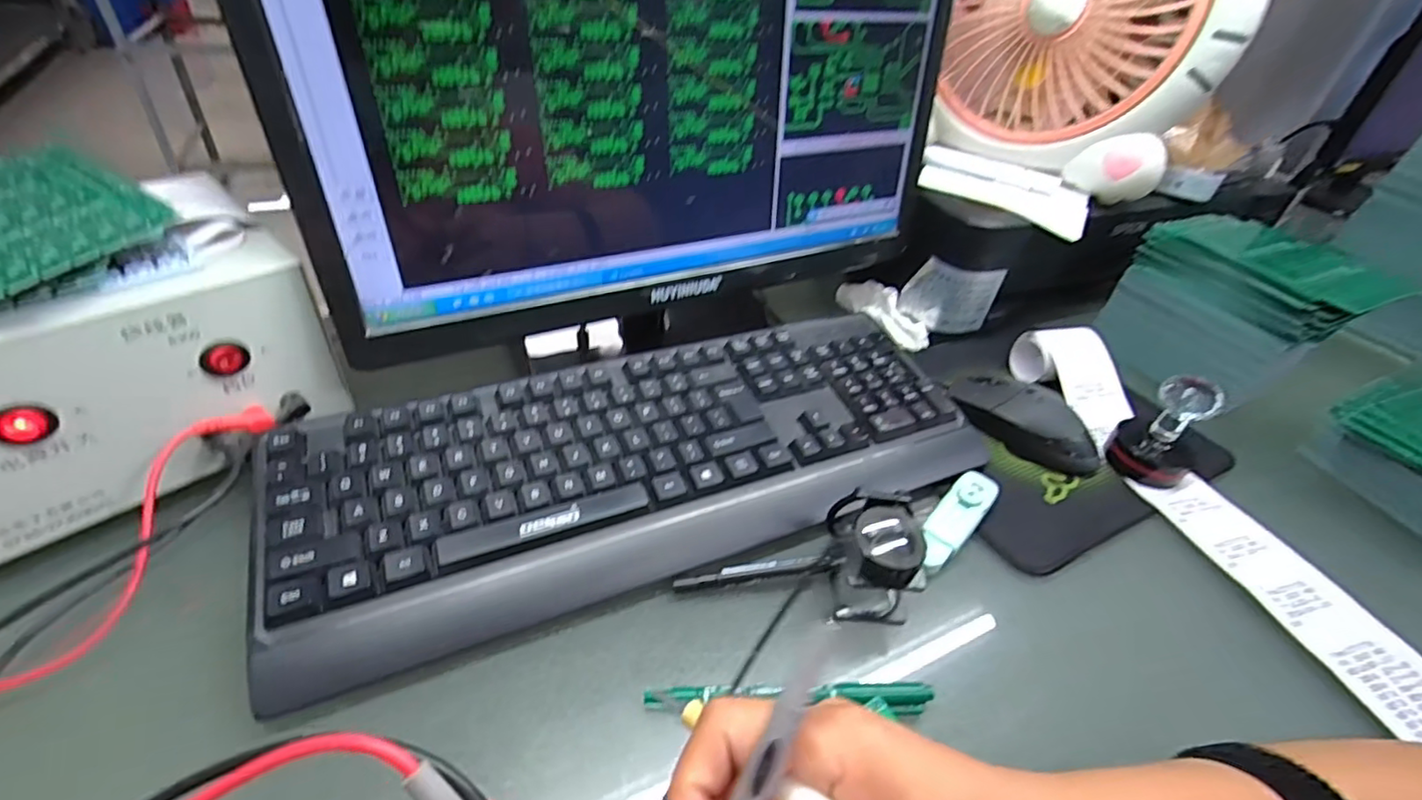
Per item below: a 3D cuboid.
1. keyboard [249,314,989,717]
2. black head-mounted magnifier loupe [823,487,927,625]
[{"bbox_3d":[-0.029,0.036,0.383,0.432,0.041,0.157,-14,45,-23],"label":"keyboard"},{"bbox_3d":[0.090,0.083,0.331,0.043,0.050,0.052,7,41,-1],"label":"black head-mounted magnifier loupe"}]

